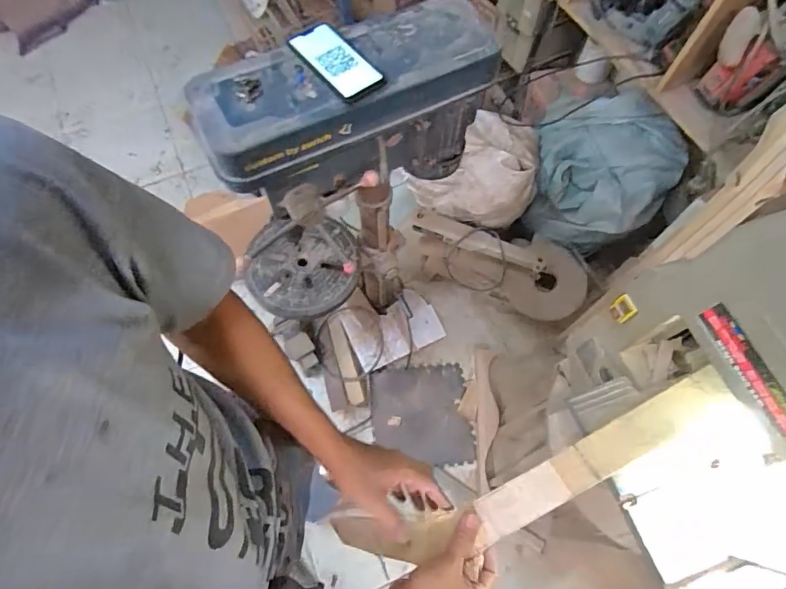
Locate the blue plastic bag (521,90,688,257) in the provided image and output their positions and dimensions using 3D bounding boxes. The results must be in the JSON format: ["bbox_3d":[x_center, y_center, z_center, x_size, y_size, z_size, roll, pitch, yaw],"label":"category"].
[{"bbox_3d":[0.628,-0.354,1.431,0.403,0.332,0.340,20,65,8],"label":"blue plastic bag"}]

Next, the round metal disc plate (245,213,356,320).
[{"bbox_3d":[-0.218,-0.070,1.107,0.250,0.036,0.253,1,64,-1],"label":"round metal disc plate"}]

